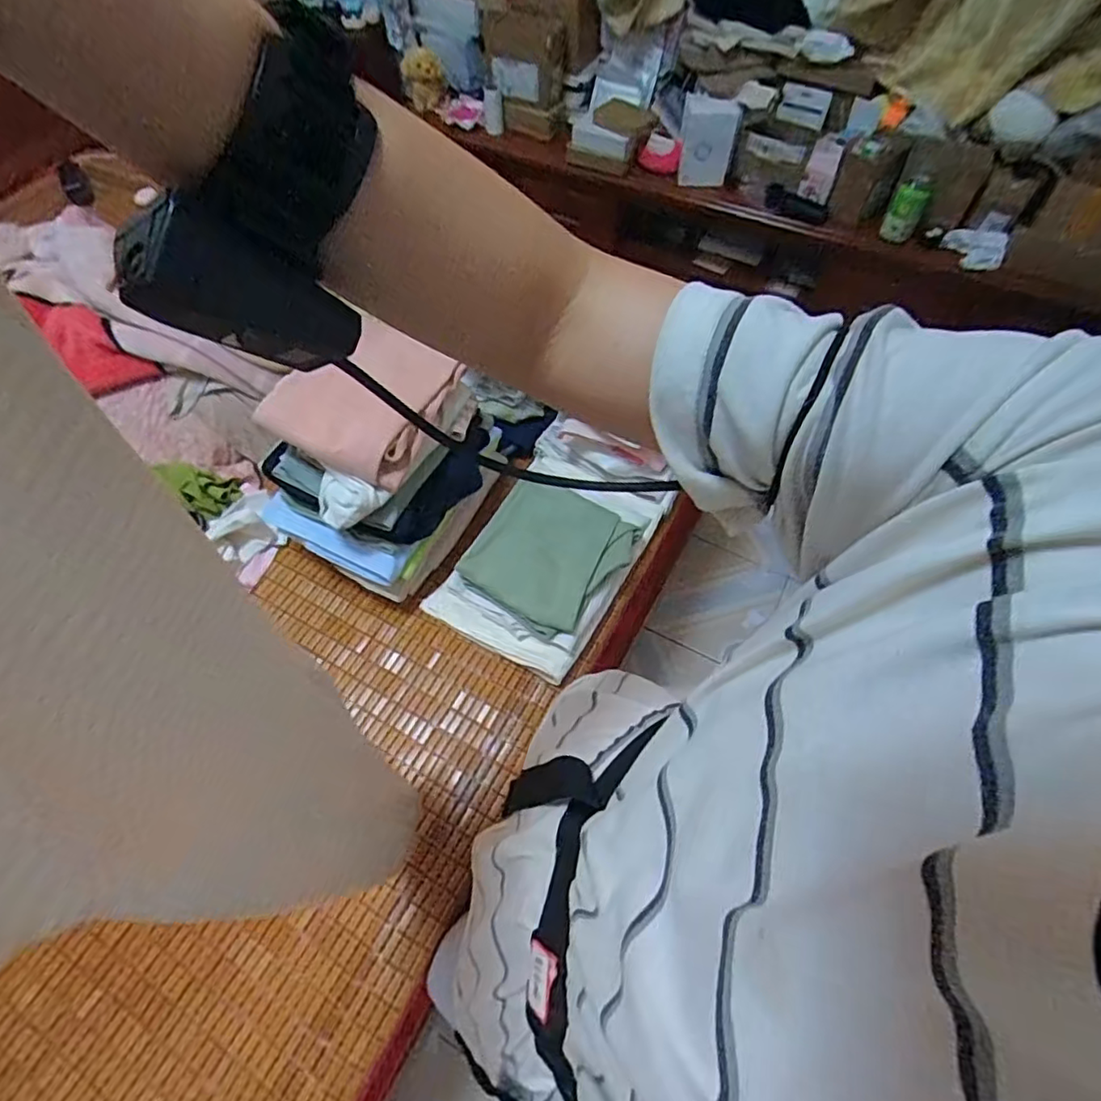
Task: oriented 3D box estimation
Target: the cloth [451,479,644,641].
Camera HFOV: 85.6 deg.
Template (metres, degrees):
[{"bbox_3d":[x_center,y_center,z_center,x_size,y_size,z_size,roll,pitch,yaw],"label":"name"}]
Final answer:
[{"bbox_3d":[-0.002,-0.002,0.910,0.194,0.055,0.216,33,66,19],"label":"cloth"}]

